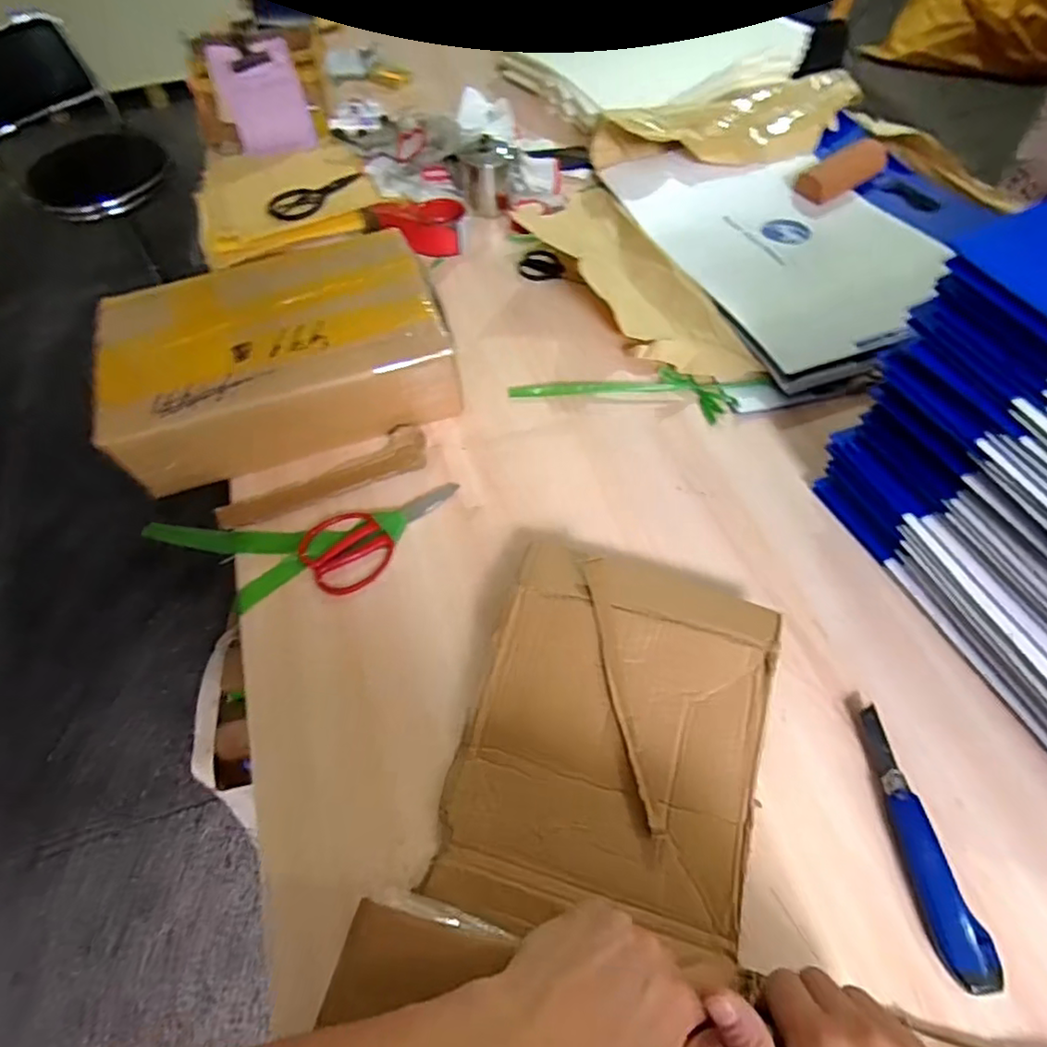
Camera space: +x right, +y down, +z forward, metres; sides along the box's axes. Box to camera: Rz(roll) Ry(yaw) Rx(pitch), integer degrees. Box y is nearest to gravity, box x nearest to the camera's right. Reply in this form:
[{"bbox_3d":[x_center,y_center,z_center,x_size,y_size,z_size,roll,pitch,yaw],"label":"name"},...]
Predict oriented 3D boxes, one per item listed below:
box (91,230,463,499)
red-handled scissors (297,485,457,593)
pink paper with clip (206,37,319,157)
[{"bbox_3d":[-0.303,-0.213,0.783,0.401,0.133,0.271,-21,58,-12],"label":"box"},{"bbox_3d":[-0.156,0.001,0.700,0.187,0.018,0.094,-37,63,-20],"label":"red-handled scissors"},{"bbox_3d":[-0.483,-0.780,1.145,0.159,0.172,0.016,-8,42,-3],"label":"pink paper with clip"}]

